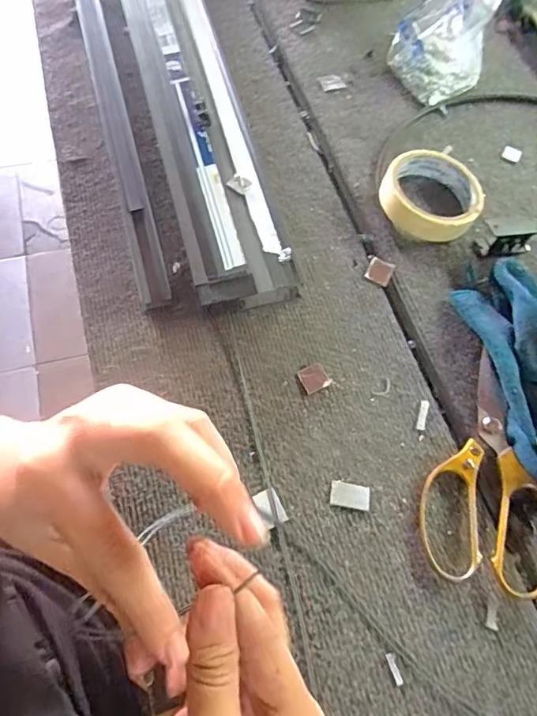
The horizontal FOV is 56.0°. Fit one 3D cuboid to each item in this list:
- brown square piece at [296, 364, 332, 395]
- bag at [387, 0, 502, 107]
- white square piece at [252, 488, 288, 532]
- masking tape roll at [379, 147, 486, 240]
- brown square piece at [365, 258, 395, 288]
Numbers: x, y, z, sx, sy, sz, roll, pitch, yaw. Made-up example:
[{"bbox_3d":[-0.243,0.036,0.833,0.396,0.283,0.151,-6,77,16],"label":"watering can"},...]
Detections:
[{"bbox_3d":[0.036,0.016,0.404,0.022,0.004,0.021,-24,67,-13],"label":"brown square piece"},{"bbox_3d":[0.189,-0.354,0.526,0.102,0.126,0.106,17,64,6],"label":"bag"},{"bbox_3d":[0.001,0.106,0.356,0.017,0.004,0.025,-25,67,-14],"label":"white square piece"},{"bbox_3d":[0.153,-0.154,0.477,0.090,0.028,0.093,1,63,-2],"label":"masking tape roll"},{"bbox_3d":[0.100,-0.077,0.452,0.022,0.004,0.024,24,65,10],"label":"brown square piece"}]

